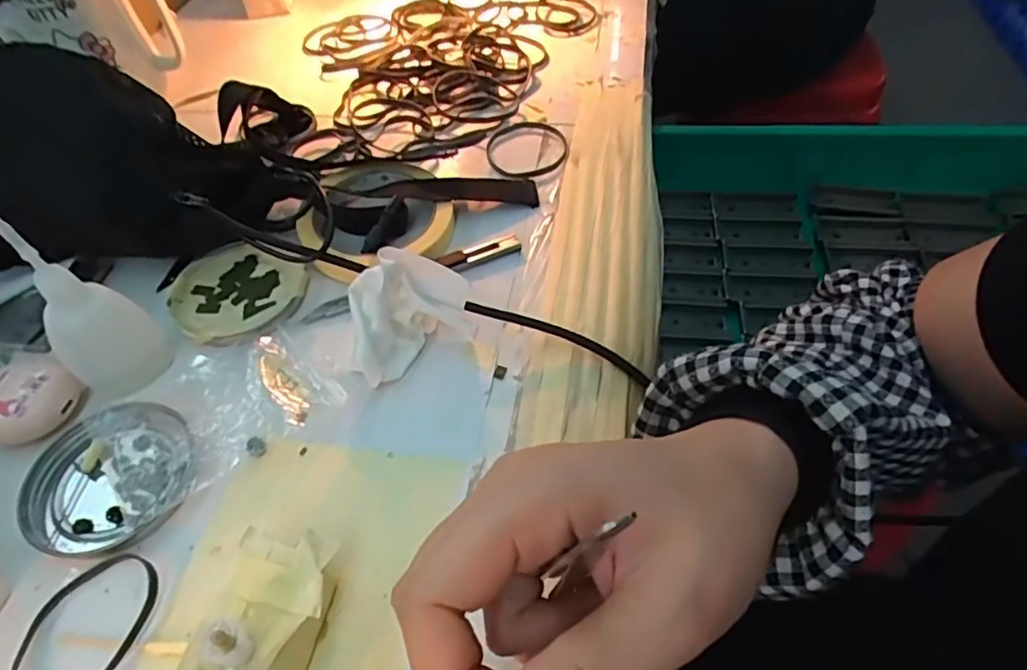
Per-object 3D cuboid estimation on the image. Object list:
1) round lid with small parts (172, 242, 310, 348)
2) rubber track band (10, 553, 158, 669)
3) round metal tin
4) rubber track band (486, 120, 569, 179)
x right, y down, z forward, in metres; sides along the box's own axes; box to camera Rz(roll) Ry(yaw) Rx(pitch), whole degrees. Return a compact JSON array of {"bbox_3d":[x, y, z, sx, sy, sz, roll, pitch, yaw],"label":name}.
[{"bbox_3d":[-0.169,-0.024,0.379,0.080,0.009,0.073,-2,52,2],"label":"round lid with small parts"},{"bbox_3d":[-0.185,0.126,0.263,0.047,0.004,0.069,22,56,19],"label":"rubber track band"},{"bbox_3d":[-0.198,0.068,0.304,0.081,0.008,0.075,-2,52,2],"label":"round metal tin"},{"bbox_3d":[0.009,-0.138,0.456,0.064,0.006,0.064,-2,52,2],"label":"rubber track band"}]

